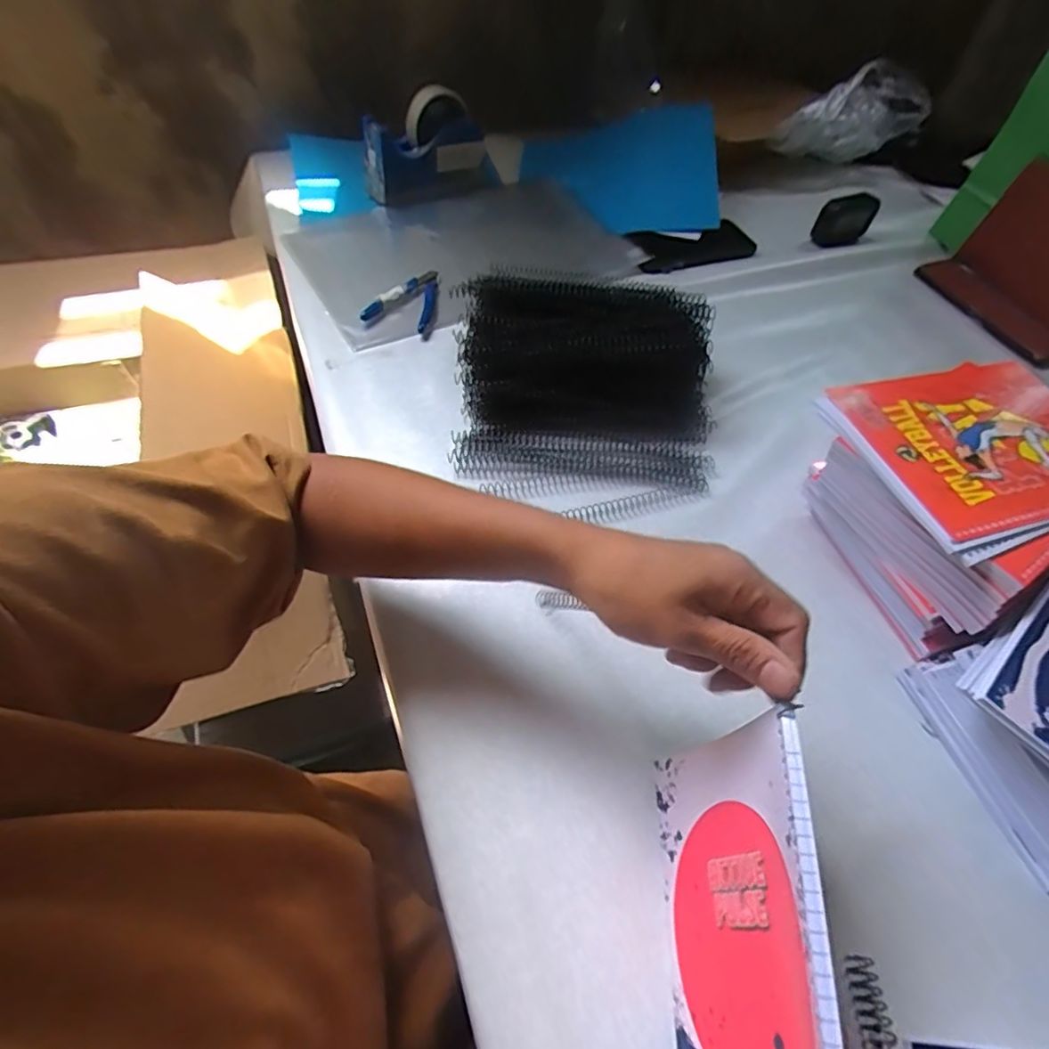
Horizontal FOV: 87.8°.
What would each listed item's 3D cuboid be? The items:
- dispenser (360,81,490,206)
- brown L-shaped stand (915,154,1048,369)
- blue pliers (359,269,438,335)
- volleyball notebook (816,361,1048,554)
[{"bbox_3d":[-0.128,-0.494,0.718,0.174,0.105,0.055,-29,63,-21],"label":"dispenser"},{"bbox_3d":[0.598,-0.301,0.635,0.083,0.133,0.193,-25,61,-19],"label":"brown L-shaped stand"},{"bbox_3d":[-0.133,-0.257,0.616,0.071,0.019,0.097,11,56,4],"label":"blue pliers"},{"bbox_3d":[0.344,-0.062,0.407,0.202,0.011,0.147,-13,58,-12],"label":"volleyball notebook"}]

